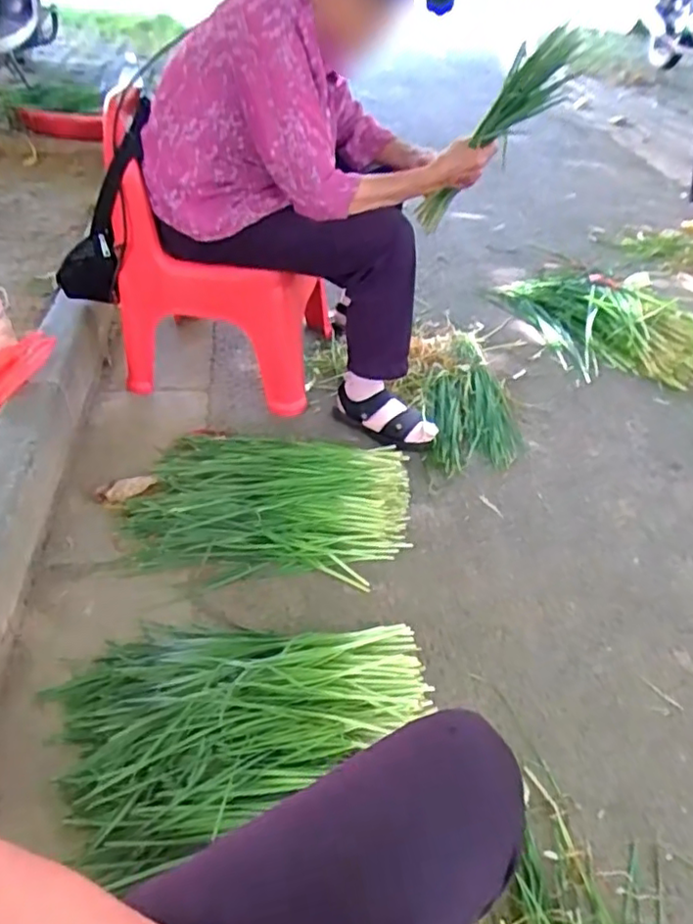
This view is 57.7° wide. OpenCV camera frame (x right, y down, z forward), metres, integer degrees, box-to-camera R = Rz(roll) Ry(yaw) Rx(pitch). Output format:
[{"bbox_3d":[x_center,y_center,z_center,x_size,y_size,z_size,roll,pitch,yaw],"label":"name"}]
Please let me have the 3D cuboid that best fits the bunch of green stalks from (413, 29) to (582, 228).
[{"bbox_3d":[0.243,-0.545,1.078,0.076,0.411,0.082,46,50,-1],"label":"bunch of green stalks"}]

